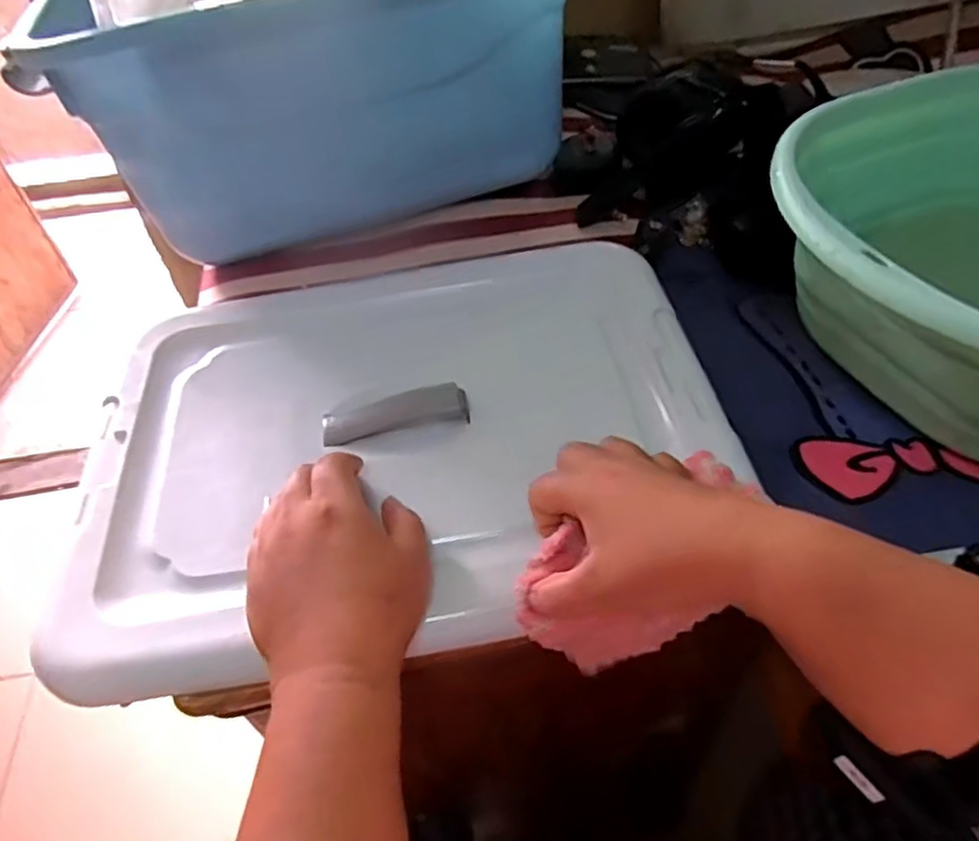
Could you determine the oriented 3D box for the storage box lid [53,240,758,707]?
[{"bbox_3d":[-0.061,-0.009,0.476,0.413,0.029,0.339,-9,48,-3],"label":"storage box lid"}]

